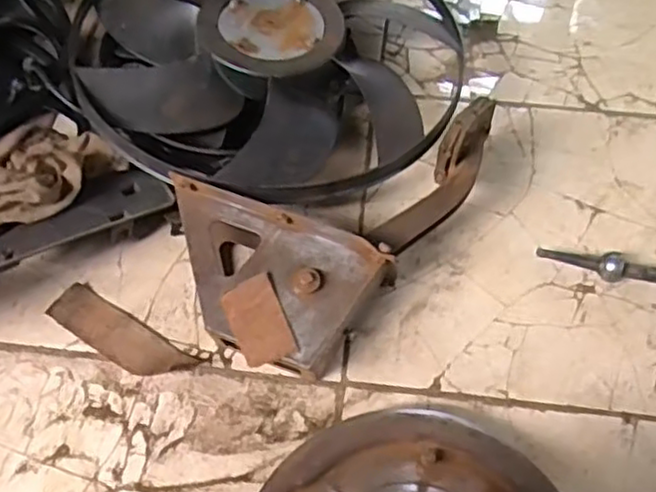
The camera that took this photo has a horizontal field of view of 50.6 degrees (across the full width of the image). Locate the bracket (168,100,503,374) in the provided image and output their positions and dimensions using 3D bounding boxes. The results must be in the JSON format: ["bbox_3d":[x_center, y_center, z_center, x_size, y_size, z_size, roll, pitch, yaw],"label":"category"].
[{"bbox_3d":[-0.007,-0.042,0.752,0.239,0.109,0.354,33,65,17],"label":"bracket"}]

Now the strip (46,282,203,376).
[{"bbox_3d":[-0.218,0.095,0.728,0.160,0.008,0.049,30,64,14],"label":"strip"}]

